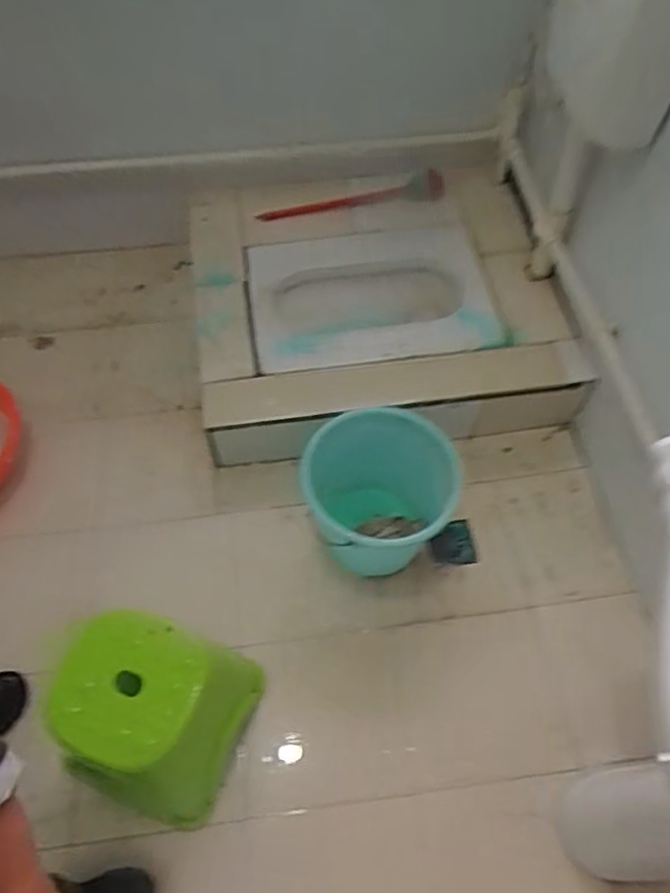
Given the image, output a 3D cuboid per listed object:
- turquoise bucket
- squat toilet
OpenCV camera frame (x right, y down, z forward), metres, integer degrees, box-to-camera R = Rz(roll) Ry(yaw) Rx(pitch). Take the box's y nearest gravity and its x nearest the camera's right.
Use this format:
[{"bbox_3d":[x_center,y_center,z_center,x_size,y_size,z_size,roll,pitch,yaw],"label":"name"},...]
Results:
[{"bbox_3d":[0.079,0.110,1.285,0.283,0.267,0.291,0,58,0],"label":"turquoise bucket"},{"bbox_3d":[0.088,-0.341,1.565,0.576,0.196,0.417,-7,58,-4],"label":"squat toilet"}]

